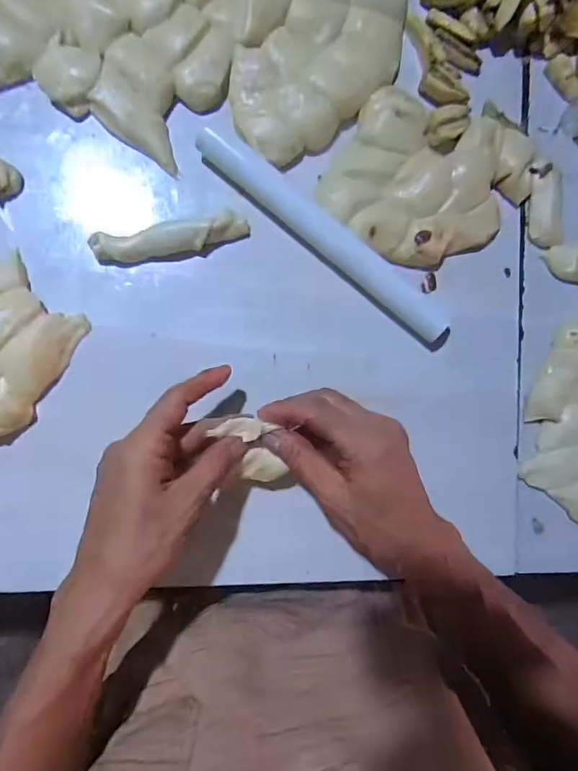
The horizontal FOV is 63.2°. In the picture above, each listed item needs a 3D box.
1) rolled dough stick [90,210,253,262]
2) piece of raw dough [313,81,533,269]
[{"bbox_3d":[-0.085,-0.107,0.345,0.112,0.021,0.022,-12,91,-8],"label":"rolled dough stick"},{"bbox_3d":[0.111,-0.161,0.364,0.139,0.018,0.136,32,85,-6],"label":"piece of raw dough"}]

